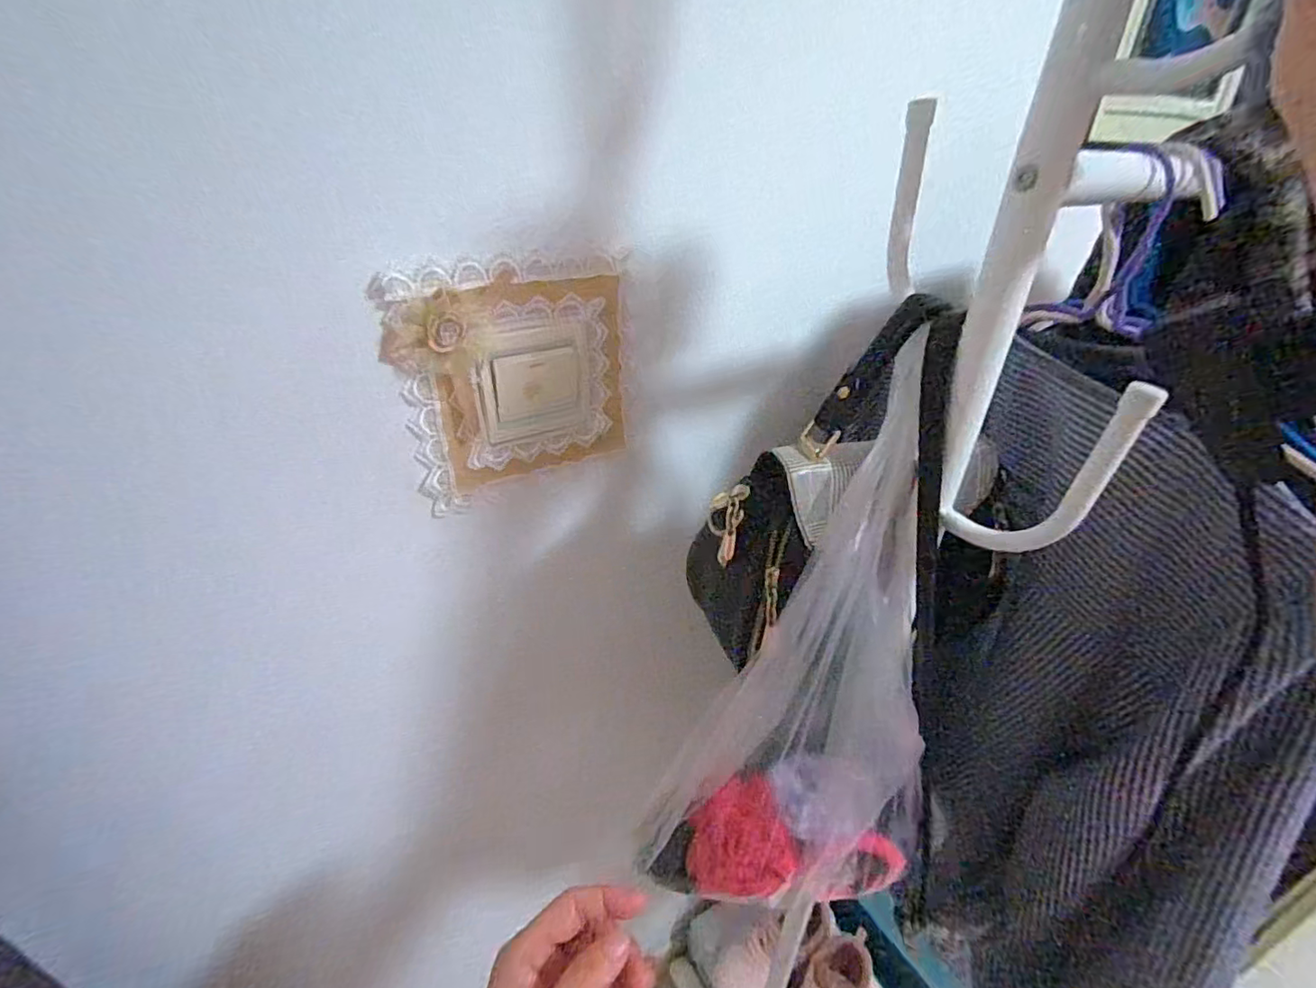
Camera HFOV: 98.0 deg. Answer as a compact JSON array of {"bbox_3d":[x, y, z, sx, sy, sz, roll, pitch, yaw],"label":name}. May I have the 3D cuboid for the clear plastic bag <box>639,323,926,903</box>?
[{"bbox_3d":[0.127,0.109,0.391,0.161,0.416,0.108,20,15,27],"label":"clear plastic bag"}]

